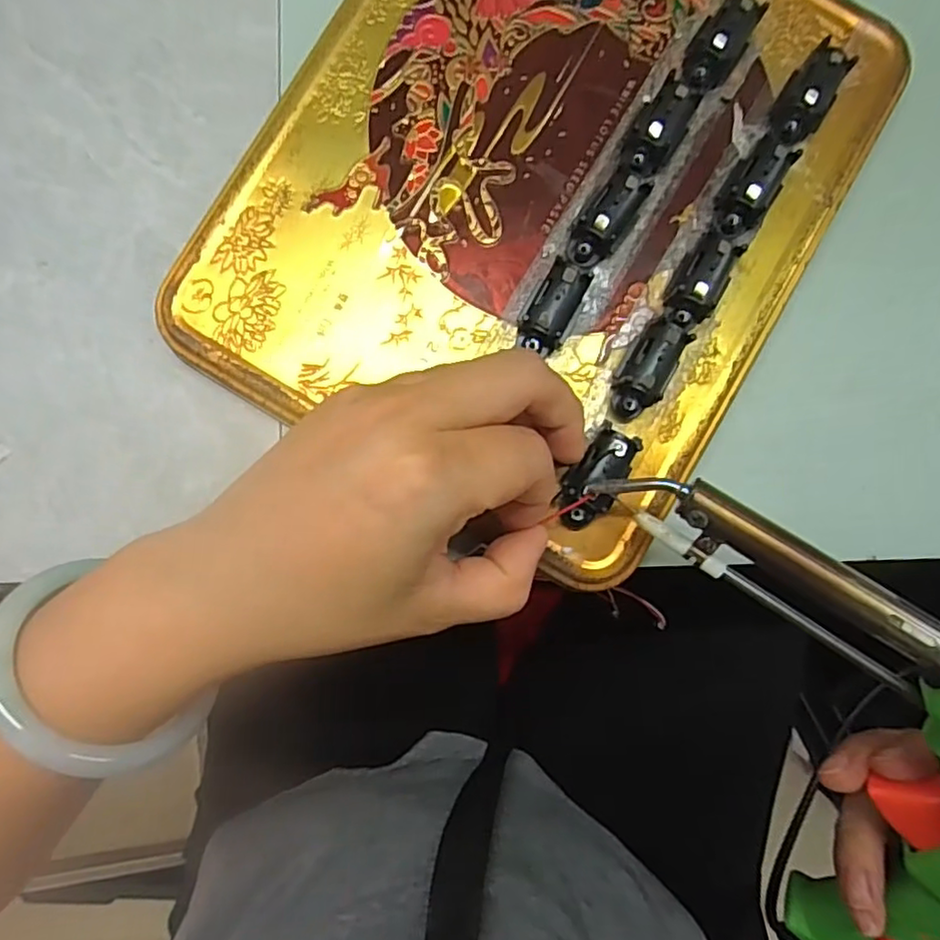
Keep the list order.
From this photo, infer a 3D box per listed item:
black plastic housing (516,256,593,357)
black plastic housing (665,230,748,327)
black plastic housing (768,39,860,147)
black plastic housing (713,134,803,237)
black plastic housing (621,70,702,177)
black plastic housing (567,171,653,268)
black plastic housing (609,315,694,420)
[{"bbox_3d":[0.028,-0.056,0.215,0.015,0.016,0.033,30,86,1],"label":"black plastic housing"},{"bbox_3d":[0.079,-0.064,0.217,0.017,0.014,0.032,26,86,1],"label":"black plastic housing"},{"bbox_3d":[0.119,-0.131,0.222,0.017,0.015,0.033,39,86,2],"label":"black plastic housing"},{"bbox_3d":[0.098,-0.100,0.221,0.016,0.014,0.037,34,86,1],"label":"black plastic housing"},{"bbox_3d":[0.065,-0.118,0.219,0.014,0.016,0.033,33,86,1],"label":"black plastic housing"},{"bbox_3d":[0.047,-0.086,0.217,0.014,0.015,0.037,36,86,1],"label":"black plastic housing"},{"bbox_3d":[0.060,-0.035,0.216,0.015,0.014,0.035,31,86,1],"label":"black plastic housing"}]

